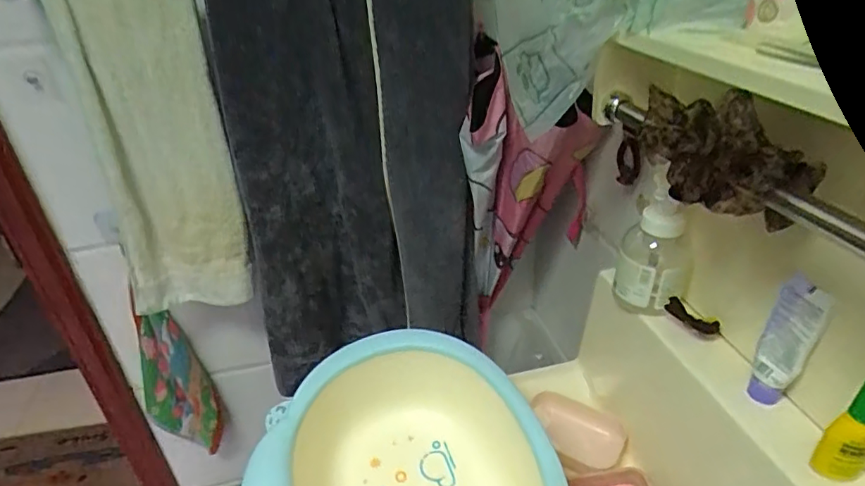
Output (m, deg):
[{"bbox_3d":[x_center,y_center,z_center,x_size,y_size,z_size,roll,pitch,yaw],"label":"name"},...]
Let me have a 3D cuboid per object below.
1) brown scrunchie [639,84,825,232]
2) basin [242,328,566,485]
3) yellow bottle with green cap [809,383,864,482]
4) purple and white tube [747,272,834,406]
[{"bbox_3d":[0.203,-0.070,0.401,0.065,0.078,0.133,-26,38,-31],"label":"brown scrunchie"},{"bbox_3d":[-0.035,0.229,0.556,0.271,0.108,0.269,-16,45,-12],"label":"basin"},{"bbox_3d":[0.305,0.133,0.392,0.030,0.104,0.029,-26,38,-31],"label":"yellow bottle with green cap"},{"bbox_3d":[0.301,0.086,0.460,0.023,0.118,0.038,-5,29,-27],"label":"purple and white tube"}]

